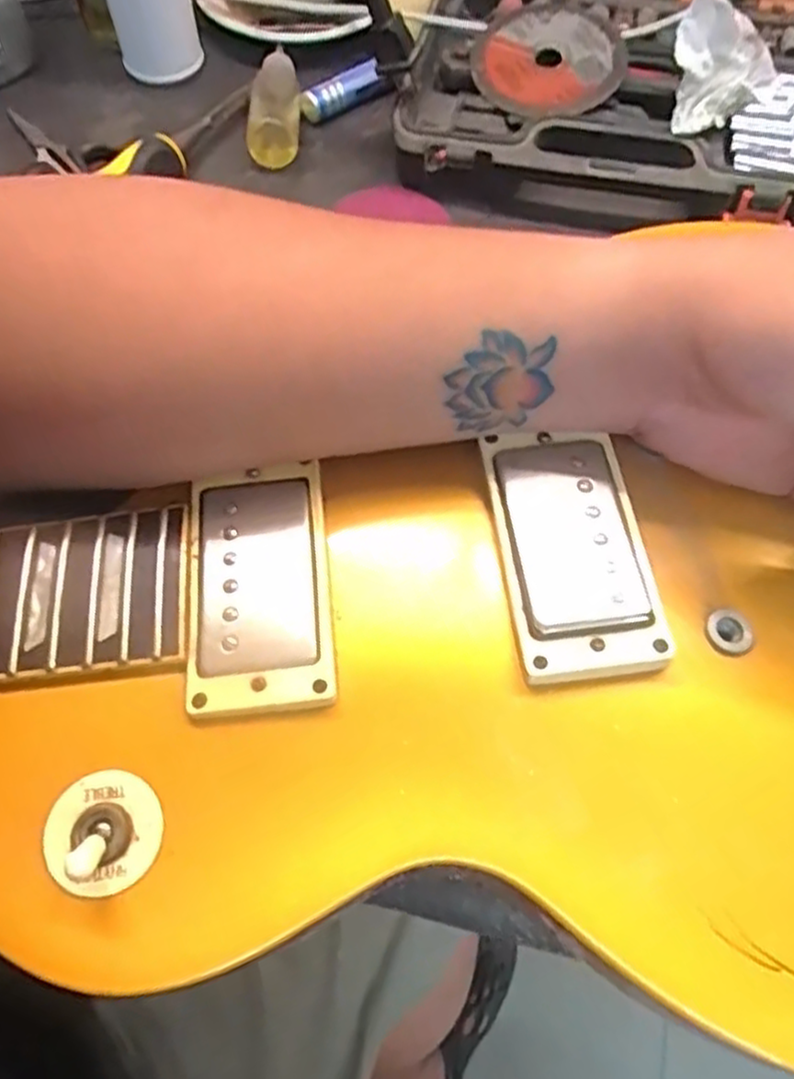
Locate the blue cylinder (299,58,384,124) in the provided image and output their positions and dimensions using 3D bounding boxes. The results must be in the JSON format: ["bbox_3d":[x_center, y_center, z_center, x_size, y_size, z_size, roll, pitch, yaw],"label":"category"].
[{"bbox_3d":[-0.034,-0.272,0.445,0.055,0.018,0.012,-33,66,-16],"label":"blue cylinder"}]

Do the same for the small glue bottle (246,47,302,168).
[{"bbox_3d":[-0.072,-0.254,0.433,0.026,0.028,0.092,-3,62,-1],"label":"small glue bottle"}]

